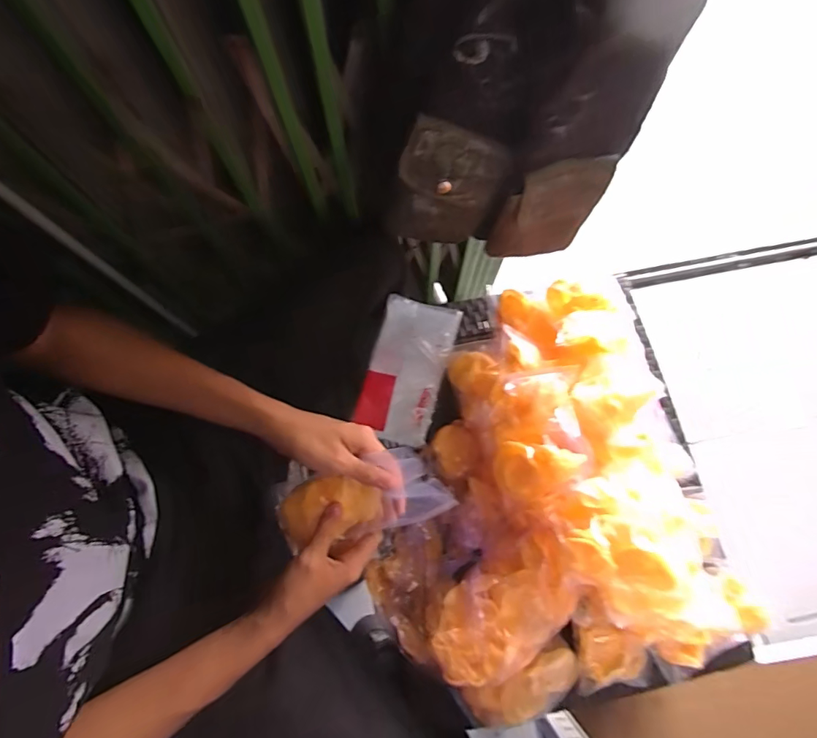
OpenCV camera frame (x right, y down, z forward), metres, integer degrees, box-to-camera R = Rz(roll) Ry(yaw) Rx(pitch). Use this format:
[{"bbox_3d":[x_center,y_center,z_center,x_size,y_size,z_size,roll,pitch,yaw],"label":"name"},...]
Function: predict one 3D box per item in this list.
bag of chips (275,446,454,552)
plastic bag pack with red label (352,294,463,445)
[{"bbox_3d":[-0.048,0.127,0.450,0.190,0.044,0.071,-18,76,23],"label":"bag of chips"},{"bbox_3d":[-0.002,-0.003,0.669,0.107,0.026,0.206,15,76,4],"label":"plastic bag pack with red label"}]

